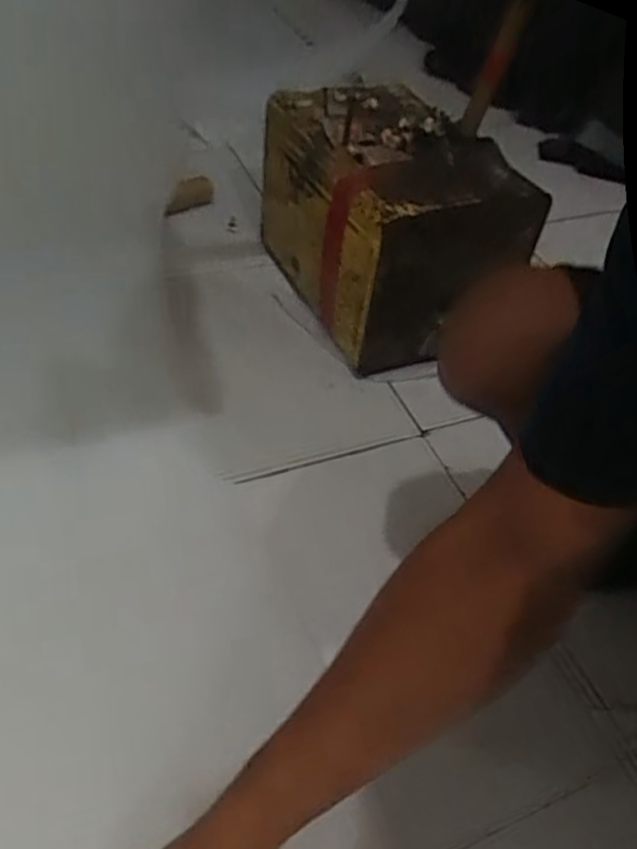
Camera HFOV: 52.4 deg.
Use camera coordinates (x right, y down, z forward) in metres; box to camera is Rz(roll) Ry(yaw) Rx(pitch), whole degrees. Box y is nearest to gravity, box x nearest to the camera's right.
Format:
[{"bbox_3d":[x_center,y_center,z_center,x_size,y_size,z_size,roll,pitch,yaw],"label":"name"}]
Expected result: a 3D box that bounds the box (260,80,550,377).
[{"bbox_3d":[0.088,-0.275,0.899,0.265,0.247,0.315,-18,52,-21],"label":"box"}]

